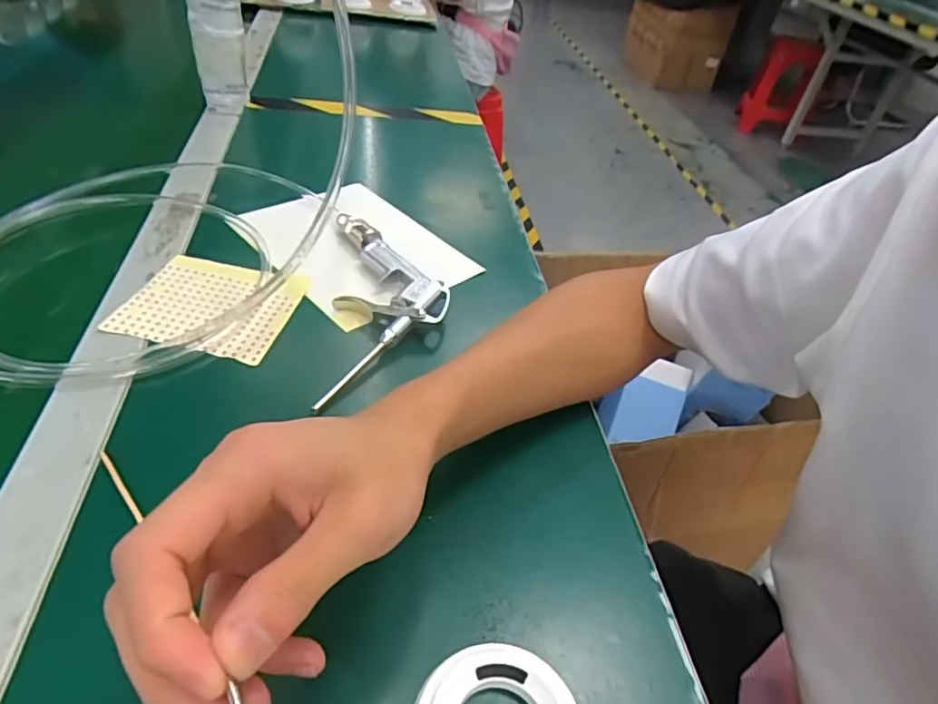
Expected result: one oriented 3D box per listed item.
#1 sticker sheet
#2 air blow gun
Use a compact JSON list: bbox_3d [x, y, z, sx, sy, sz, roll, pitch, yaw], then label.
[{"bbox_3d":[-0.188,-0.036,0.431,0.113,0.008,0.100,10,43,1],"label":"sticker sheet"},{"bbox_3d":[-0.062,-0.042,0.447,0.086,0.029,0.206,3,42,-8],"label":"air blow gun"}]

